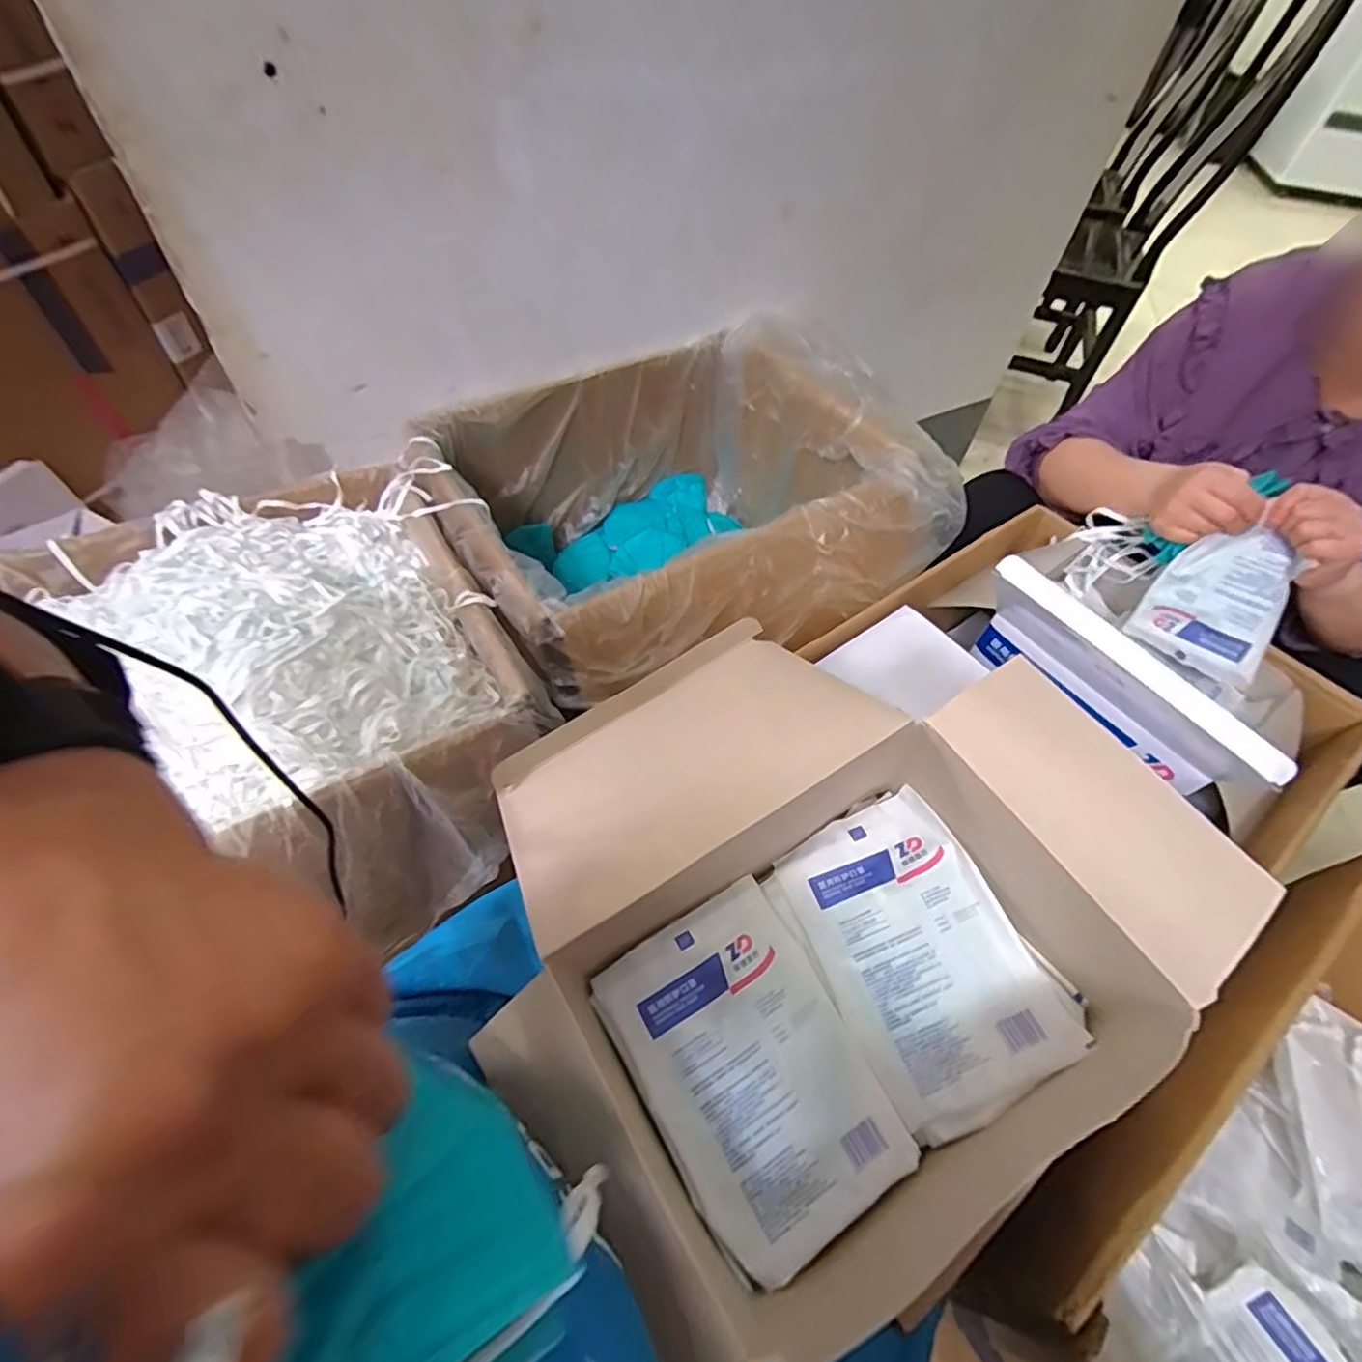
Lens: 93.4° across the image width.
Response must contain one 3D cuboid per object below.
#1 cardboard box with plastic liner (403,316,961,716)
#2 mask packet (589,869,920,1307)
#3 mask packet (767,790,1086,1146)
[{"bbox_3d":[0.001,-0.210,0.957,0.626,0.298,0.489,-24,59,-20],"label":"cardboard box with plastic liner"},{"bbox_3d":[0.042,0.237,0.399,0.129,0.022,0.186,-25,60,-21],"label":"mask packet"},{"bbox_3d":[0.157,0.177,0.429,0.127,0.016,0.188,-29,60,-5],"label":"mask packet"}]

